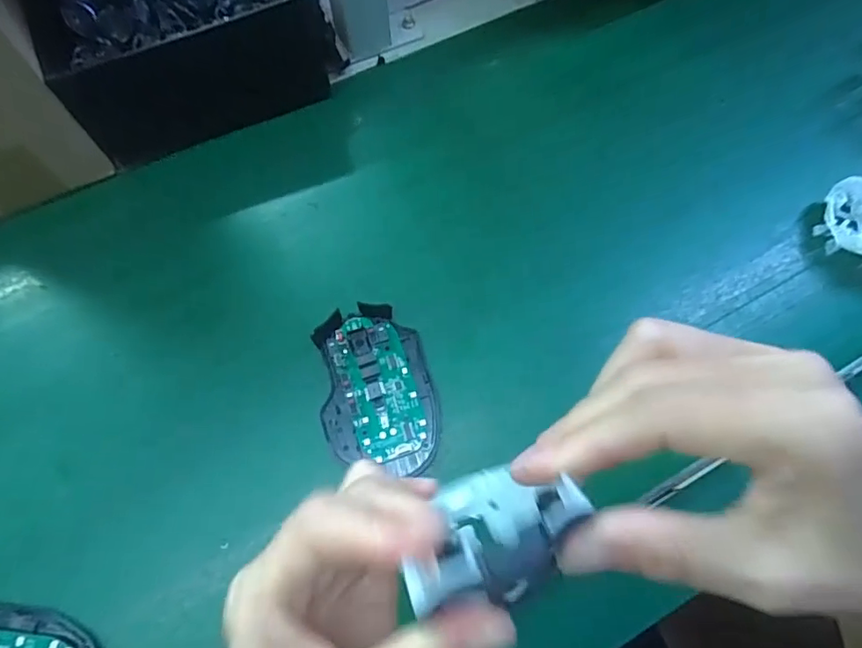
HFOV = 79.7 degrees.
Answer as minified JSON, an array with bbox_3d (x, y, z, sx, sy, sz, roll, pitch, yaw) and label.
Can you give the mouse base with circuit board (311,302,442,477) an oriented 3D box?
[{"bbox_3d":[-0.035,0.041,0.341,0.071,0.014,0.109,-8,71,-2],"label":"mouse base with circuit board"}]

